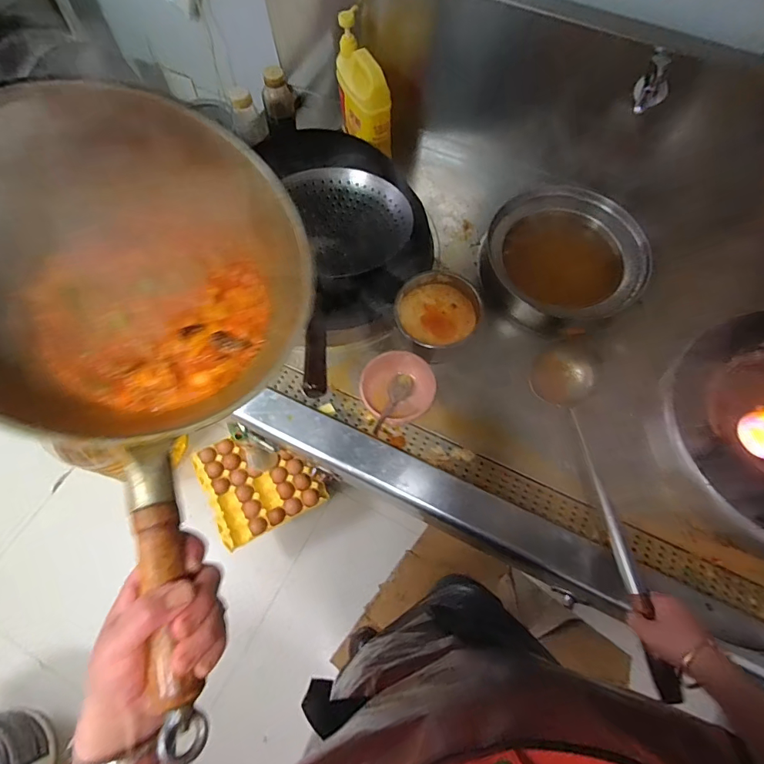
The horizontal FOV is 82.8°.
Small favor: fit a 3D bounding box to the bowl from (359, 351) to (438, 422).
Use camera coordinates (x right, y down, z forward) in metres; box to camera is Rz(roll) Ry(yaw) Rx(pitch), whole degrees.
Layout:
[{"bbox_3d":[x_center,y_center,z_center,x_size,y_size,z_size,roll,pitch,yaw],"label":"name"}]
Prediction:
[{"bbox_3d":[0.026,0.011,0.765,0.123,0.063,0.116,1,66,-1],"label":"bowl"}]

